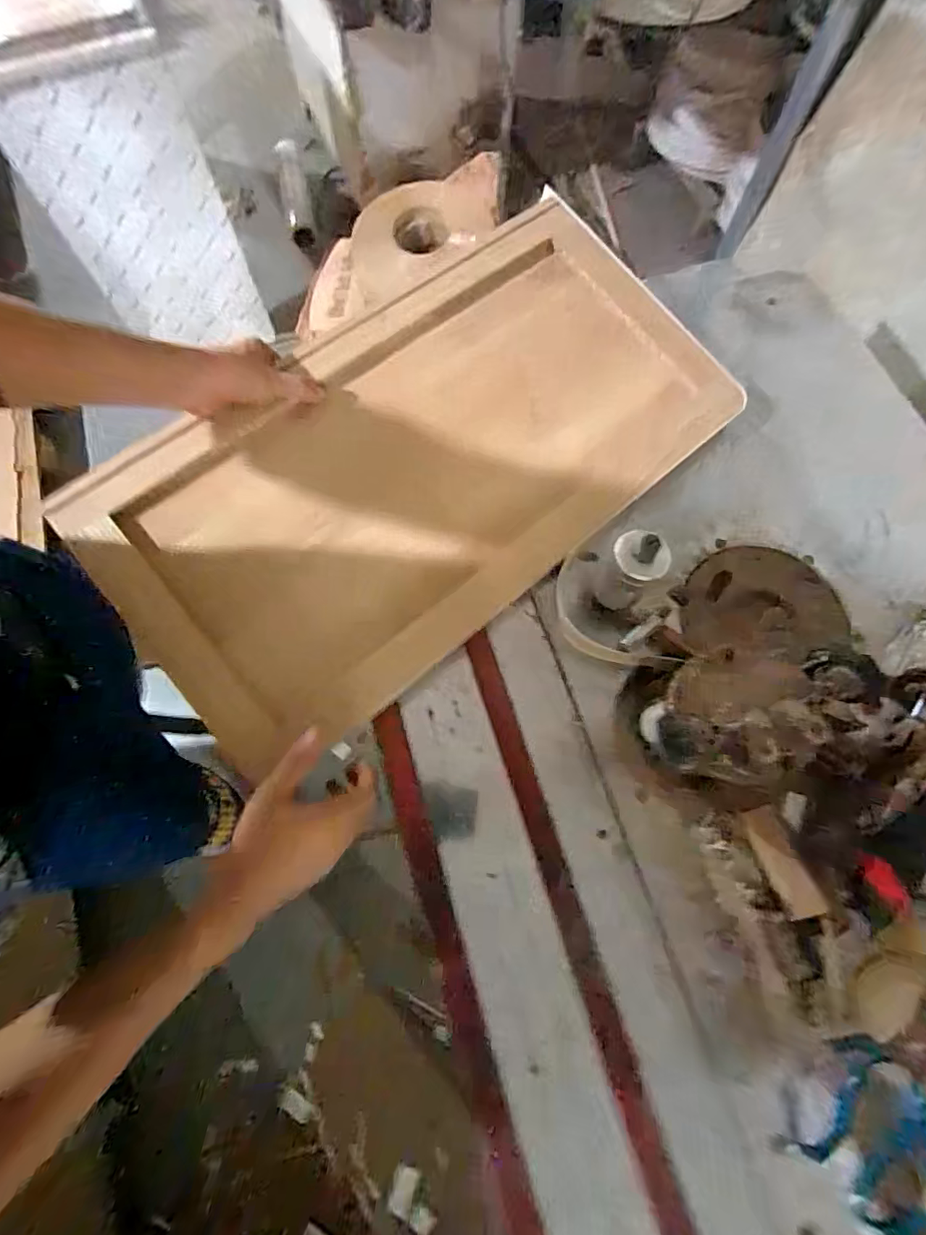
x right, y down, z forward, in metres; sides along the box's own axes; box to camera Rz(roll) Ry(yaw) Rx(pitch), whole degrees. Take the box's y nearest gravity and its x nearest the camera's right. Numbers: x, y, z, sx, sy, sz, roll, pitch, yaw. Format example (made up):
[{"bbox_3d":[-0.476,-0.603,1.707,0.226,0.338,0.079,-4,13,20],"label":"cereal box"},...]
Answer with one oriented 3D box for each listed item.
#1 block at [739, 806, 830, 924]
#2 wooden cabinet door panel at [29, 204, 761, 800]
[{"bbox_3d":[0.306,0.236,0.495,0.036,0.005,0.095,-13,59,-7],"label":"block"},{"bbox_3d":[-0.035,-0.195,0.612,0.737,0.039,0.378,-39,84,-14],"label":"wooden cabinet door panel"}]

